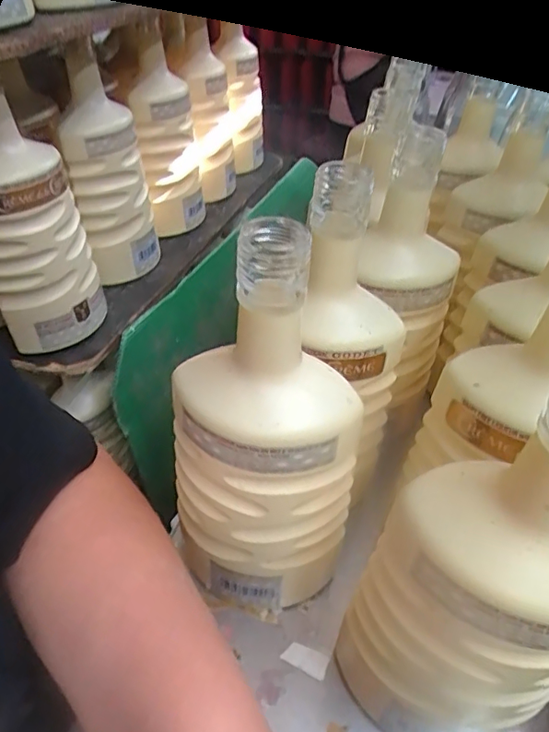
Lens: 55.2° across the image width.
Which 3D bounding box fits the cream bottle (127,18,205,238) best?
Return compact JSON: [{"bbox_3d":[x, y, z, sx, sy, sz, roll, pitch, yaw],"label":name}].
[{"bbox_3d":[-0.123,-0.255,0.605,0.061,0.204,0.070,-2,42,-1],"label":"cream bottle"}]

